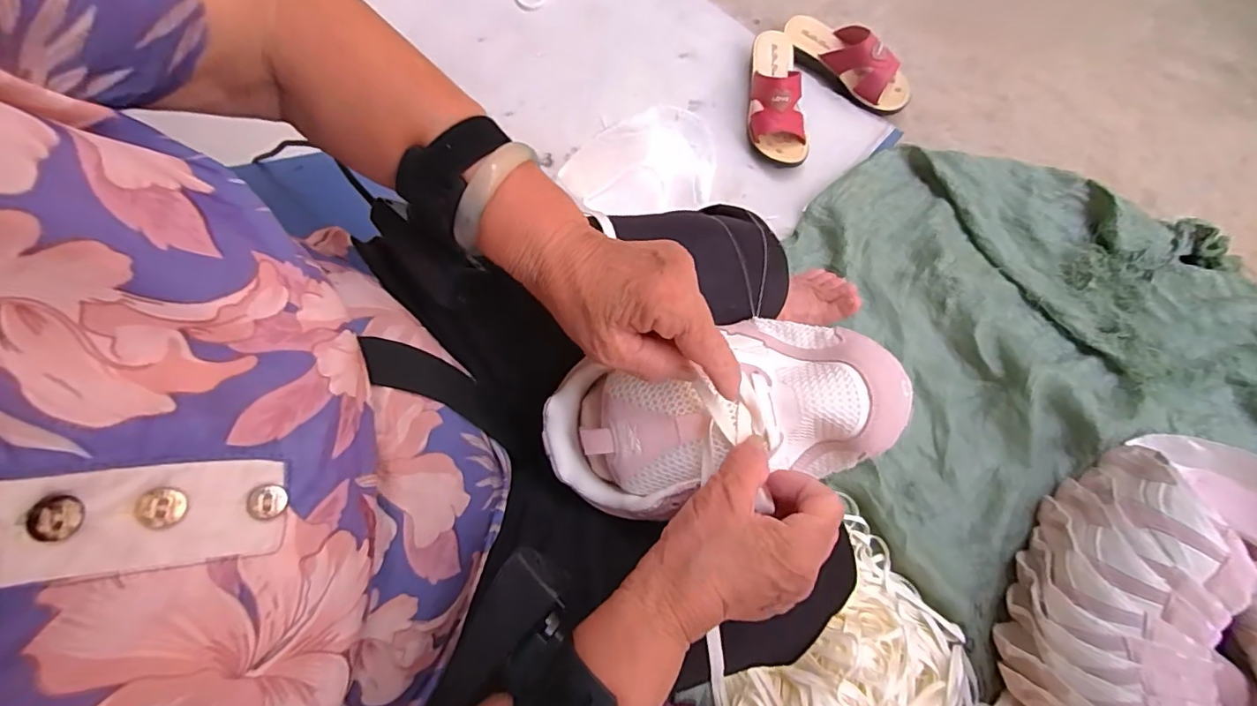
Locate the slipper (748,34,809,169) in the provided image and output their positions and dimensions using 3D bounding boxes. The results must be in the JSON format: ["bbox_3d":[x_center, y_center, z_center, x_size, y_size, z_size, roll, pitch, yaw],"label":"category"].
[{"bbox_3d":[0.231,-0.414,0.843,0.087,0.075,0.230,-5,78,2],"label":"slipper"}]

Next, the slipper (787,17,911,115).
[{"bbox_3d":[0.356,-0.479,0.862,0.230,0.062,0.080,39,83,10],"label":"slipper"}]

